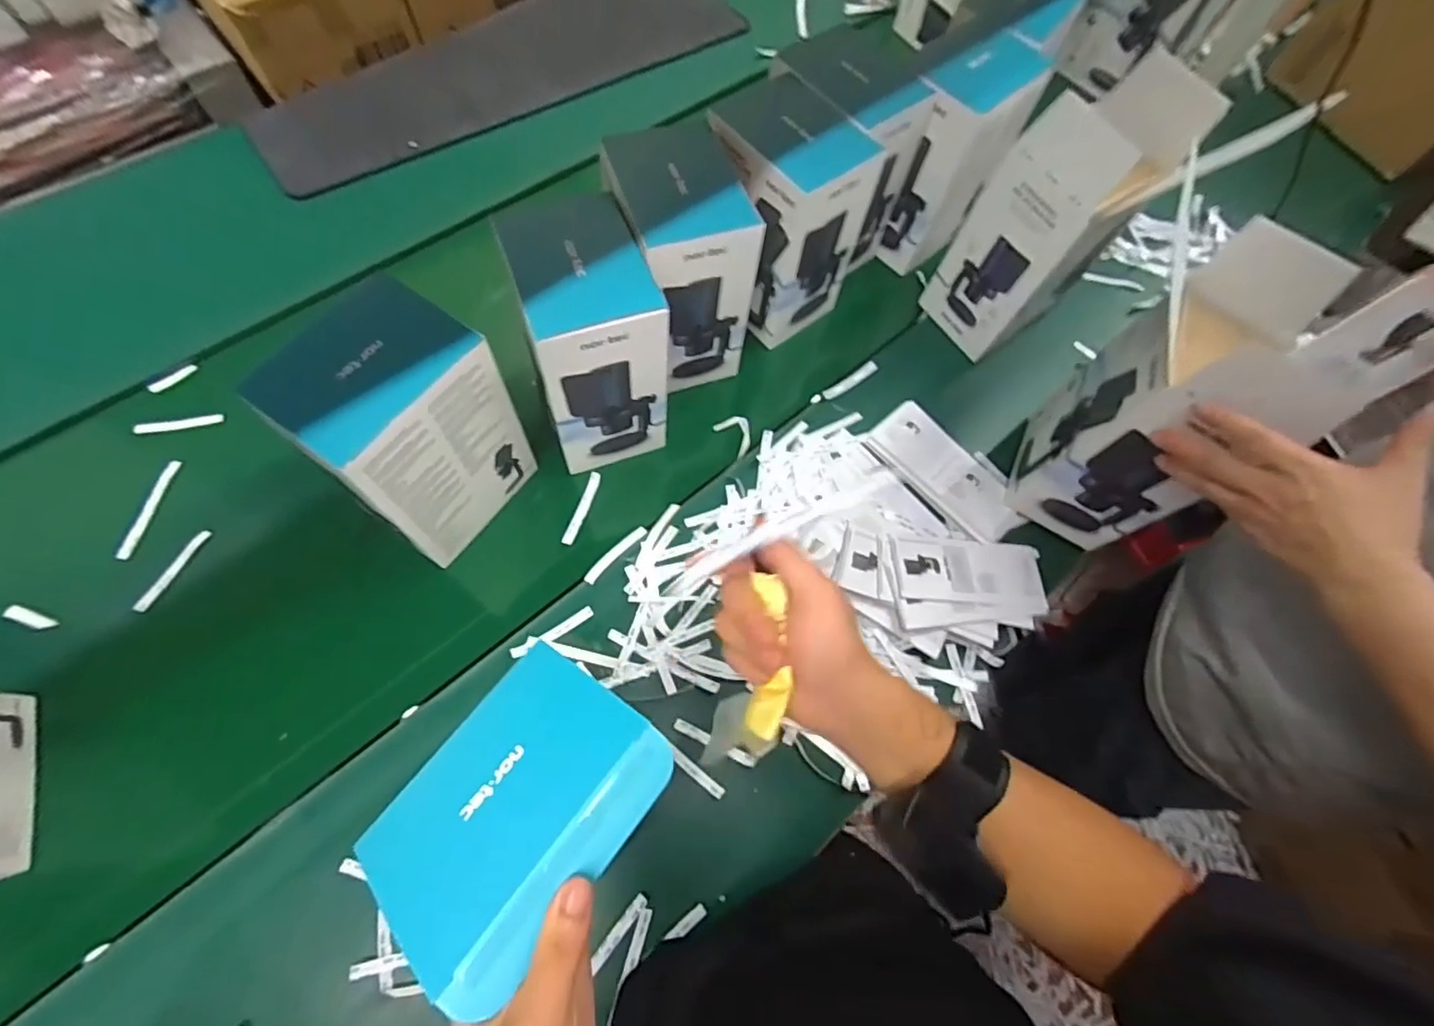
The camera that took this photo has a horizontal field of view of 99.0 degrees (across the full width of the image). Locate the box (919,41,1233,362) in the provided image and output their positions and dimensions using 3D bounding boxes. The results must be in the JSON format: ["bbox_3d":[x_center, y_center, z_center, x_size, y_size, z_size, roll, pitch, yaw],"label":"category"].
[{"bbox_3d":[0.376,-0.325,0.693,0.137,0.288,0.115,-27,75,-15],"label":"box"}]

